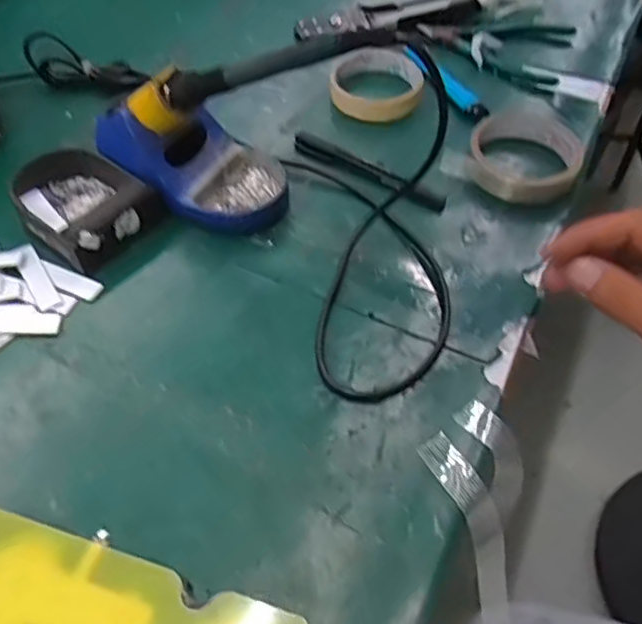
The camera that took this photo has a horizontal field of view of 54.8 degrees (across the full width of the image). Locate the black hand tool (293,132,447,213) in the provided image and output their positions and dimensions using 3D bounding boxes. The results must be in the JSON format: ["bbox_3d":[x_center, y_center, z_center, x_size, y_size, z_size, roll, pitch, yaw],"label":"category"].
[{"bbox_3d":[0.036,-0.115,0.495,0.139,0.010,0.016,31,59,20],"label":"black hand tool"}]

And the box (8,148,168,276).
[{"bbox_3d":[-0.177,-0.081,0.457,0.100,0.030,0.077,36,60,23],"label":"box"}]

